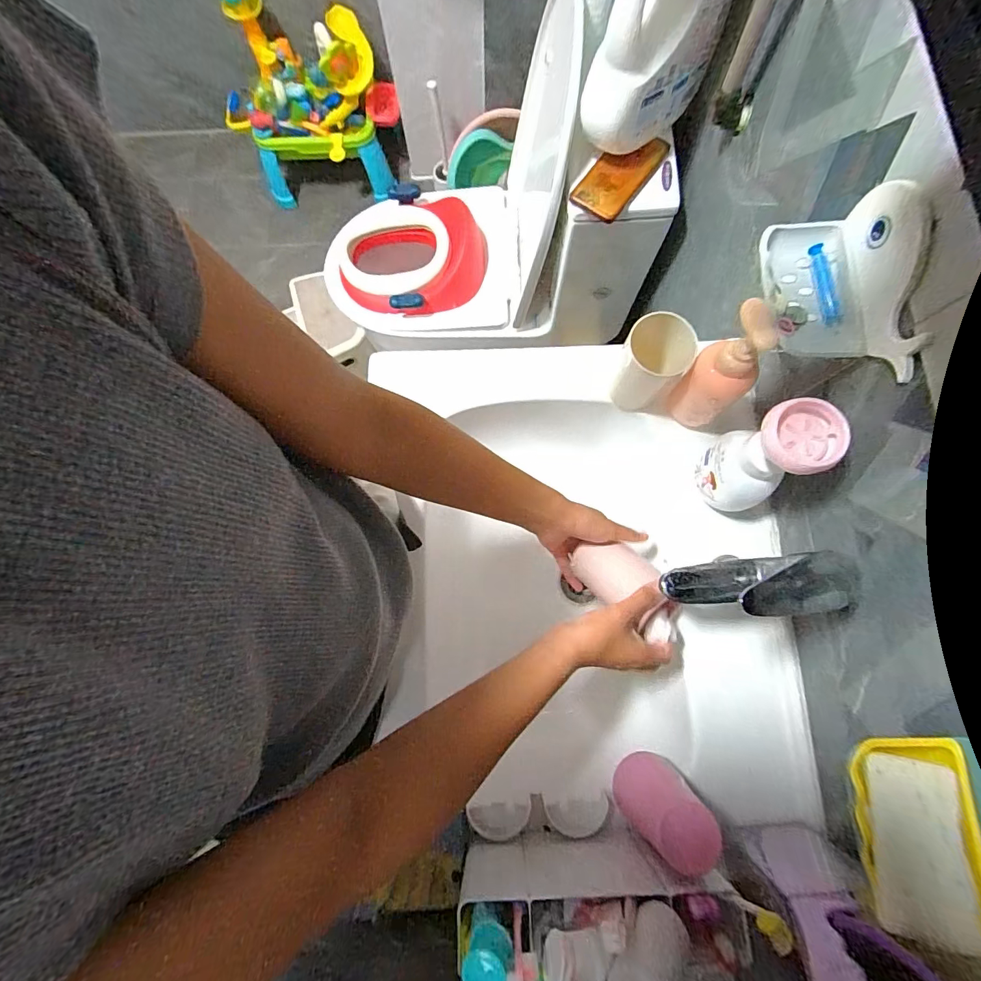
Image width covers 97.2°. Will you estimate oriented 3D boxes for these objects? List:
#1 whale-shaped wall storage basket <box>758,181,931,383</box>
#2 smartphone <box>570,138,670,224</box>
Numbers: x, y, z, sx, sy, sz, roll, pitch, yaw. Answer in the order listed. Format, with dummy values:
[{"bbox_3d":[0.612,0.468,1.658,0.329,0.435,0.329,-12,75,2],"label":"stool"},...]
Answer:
[{"bbox_3d":[0.286,-0.166,0.359,0.082,0.080,0.160,-1,78,0],"label":"whale-shaped wall storage basket"},{"bbox_3d":[0.189,-0.467,0.640,0.077,0.016,0.142,38,92,1],"label":"smartphone"}]

